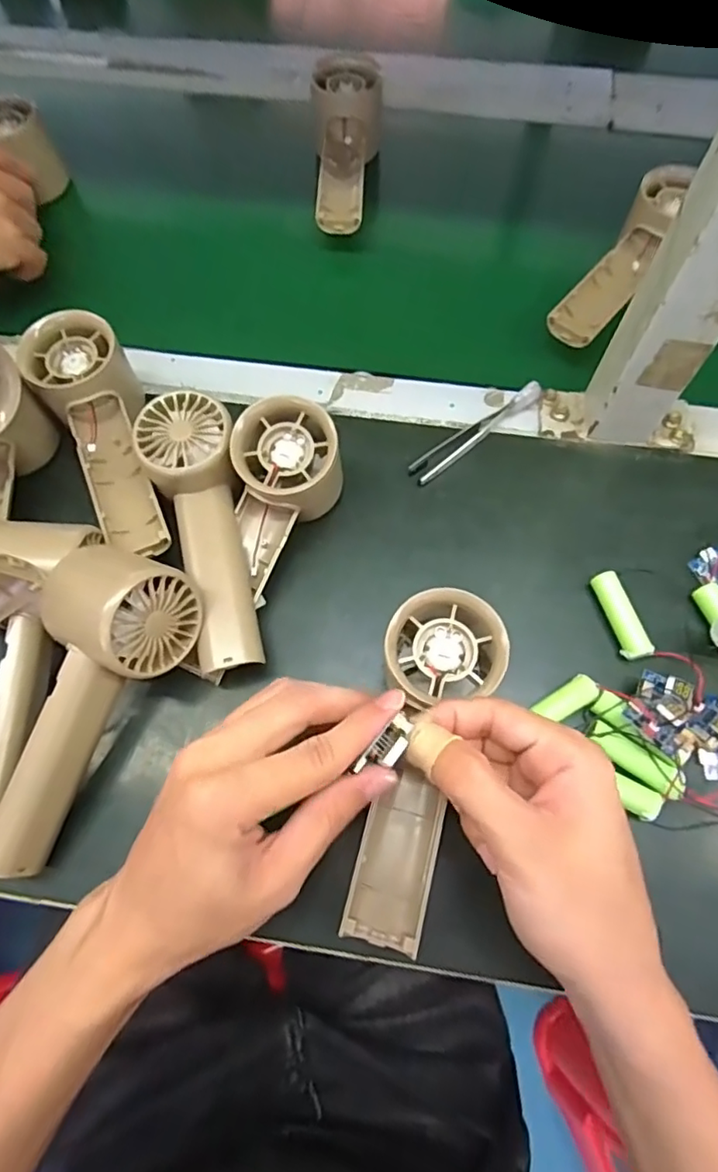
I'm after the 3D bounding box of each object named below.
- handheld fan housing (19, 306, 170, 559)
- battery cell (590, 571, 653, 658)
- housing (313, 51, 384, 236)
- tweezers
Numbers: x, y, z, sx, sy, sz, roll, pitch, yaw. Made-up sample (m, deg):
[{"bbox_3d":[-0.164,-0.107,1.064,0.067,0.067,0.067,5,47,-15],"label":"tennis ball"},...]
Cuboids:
[{"bbox_3d":[-0.151,-0.086,0.345,0.055,0.046,0.157,-20,82,-7],"label":"handheld fan housing"},{"bbox_3d":[0.146,0.017,0.318,0.014,0.015,0.049,-14,70,-5],"label":"battery cell"},{"bbox_3d":[-0.010,-0.338,0.443,0.053,0.059,0.125,3,70,1],"label":"housing"},{"bbox_3d":[0.076,-0.099,0.364,0.105,0.010,0.016,-36,74,-13],"label":"tweezers"}]

